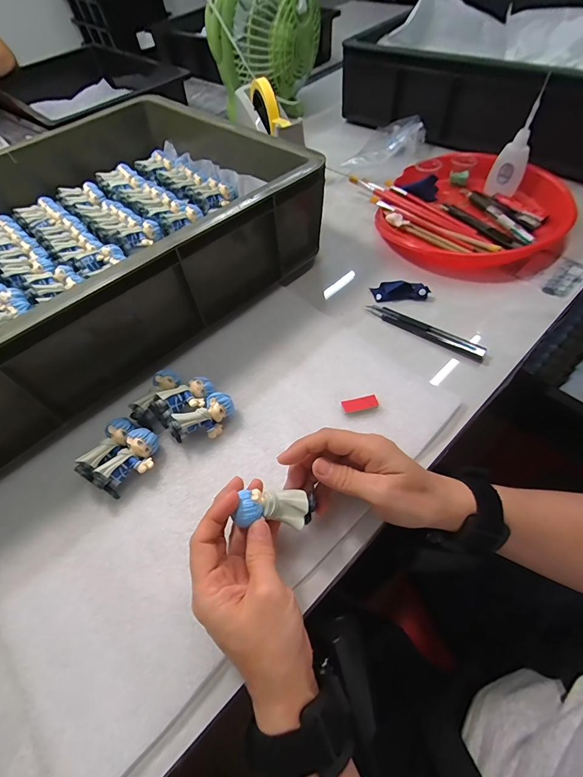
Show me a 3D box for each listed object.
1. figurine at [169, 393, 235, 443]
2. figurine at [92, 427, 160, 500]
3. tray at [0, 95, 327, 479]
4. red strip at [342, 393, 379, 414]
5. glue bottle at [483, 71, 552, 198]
[{"bbox_3d":[-0.083,0.031,0.339,0.062,0.030,0.029,-37,60,-17],"label":"figurine"},{"bbox_3d":[-0.144,0.068,0.321,0.032,0.027,0.062,20,61,18],"label":"figurine"},{"bbox_3d":[-0.317,-0.176,0.432,0.605,0.113,0.445,-40,62,-19],"label":"tray"},{"bbox_3d":[0.068,0.015,0.347,0.036,0.004,0.015,-14,56,-3],"label":"red strip"},{"bbox_3d":[0.311,-0.331,0.476,0.045,0.129,0.034,22,42,15],"label":"glue bottle"}]

